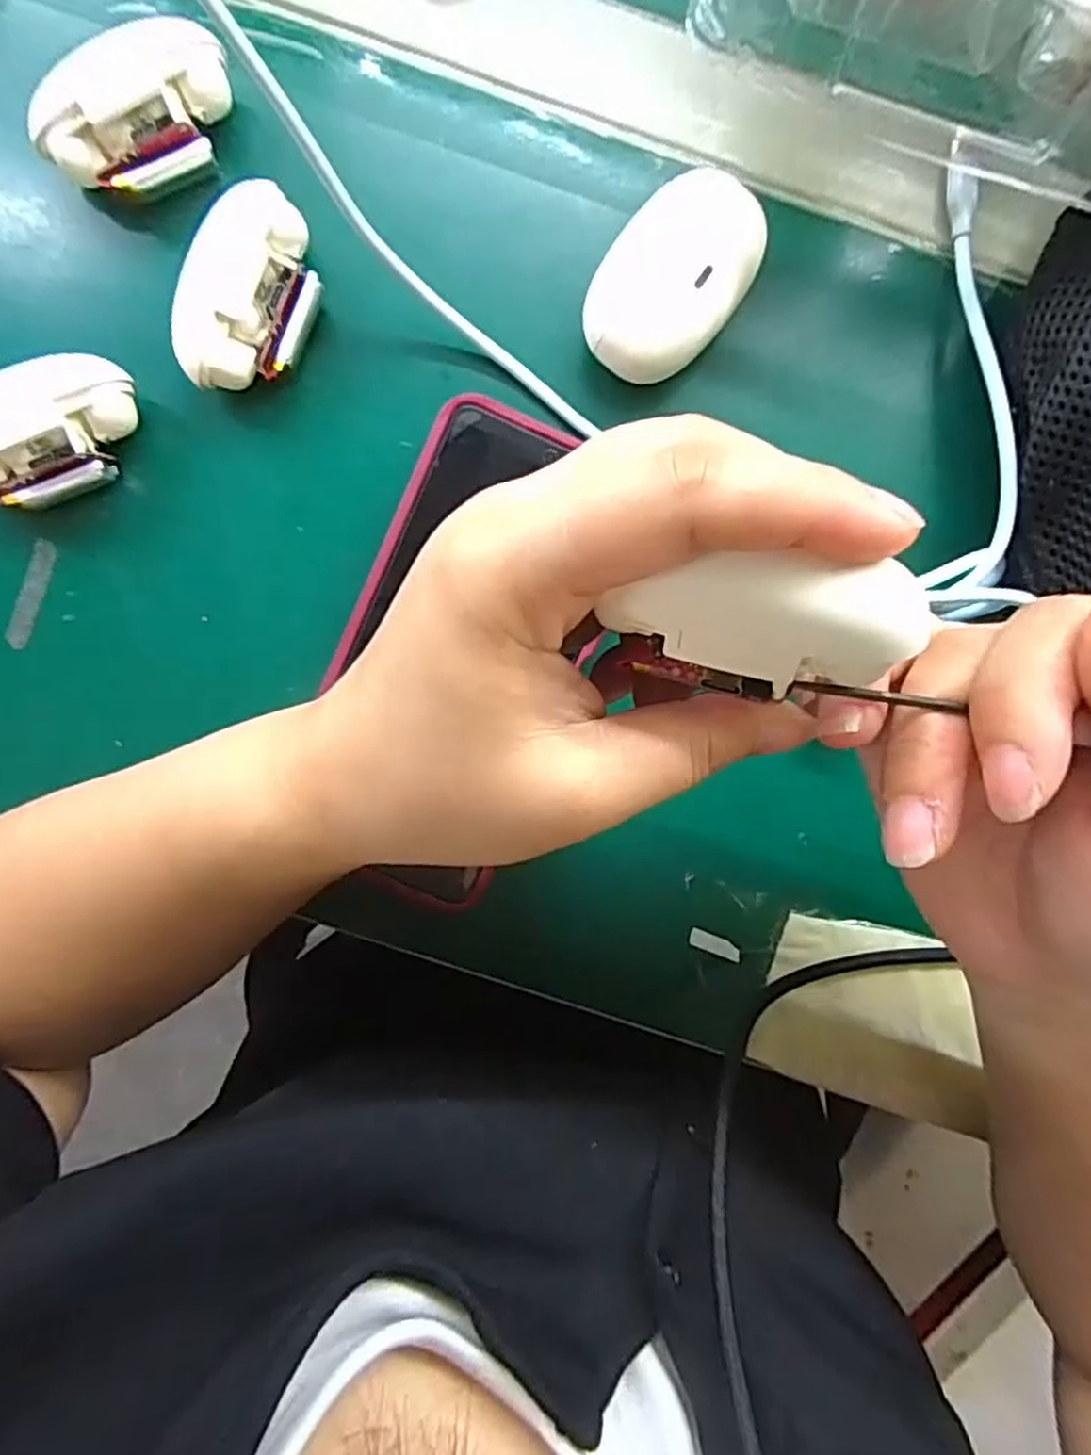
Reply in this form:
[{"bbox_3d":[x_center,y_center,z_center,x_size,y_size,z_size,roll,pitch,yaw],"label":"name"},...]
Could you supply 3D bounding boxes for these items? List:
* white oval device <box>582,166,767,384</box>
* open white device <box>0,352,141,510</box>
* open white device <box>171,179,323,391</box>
[{"bbox_3d":[0.042,-0.149,0.250,0.043,0.025,0.065,39,92,-3],"label":"white oval device"},{"bbox_3d":[-0.165,-0.097,0.250,0.061,0.030,0.035,-28,94,1],"label":"open white device"},{"bbox_3d":[-0.097,-0.143,0.249,0.037,0.028,0.065,25,93,-3],"label":"open white device"}]

